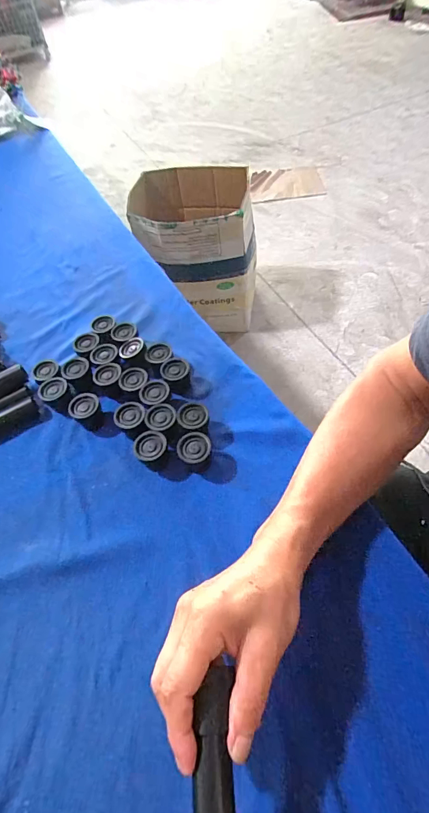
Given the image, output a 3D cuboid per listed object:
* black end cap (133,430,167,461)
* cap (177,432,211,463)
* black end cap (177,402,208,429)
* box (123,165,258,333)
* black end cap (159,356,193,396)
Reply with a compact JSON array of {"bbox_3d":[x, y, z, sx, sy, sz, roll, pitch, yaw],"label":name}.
[{"bbox_3d":[-0.069,0.048,0.409,0.035,0.029,0.033,-2,57,3],"label":"black end cap"},{"bbox_3d":[-0.021,0.050,0.404,0.035,0.029,0.033,-2,57,3],"label":"cap"},{"bbox_3d":[-0.023,0.017,0.425,0.034,0.033,0.033,-2,57,3],"label":"black end cap"},{"bbox_3d":[-0.060,-0.539,1.348,0.374,0.486,0.308,-11,55,0],"label":"box"},{"bbox_3d":[-0.047,-0.039,0.463,0.033,0.033,0.039,1,57,5],"label":"black end cap"}]

